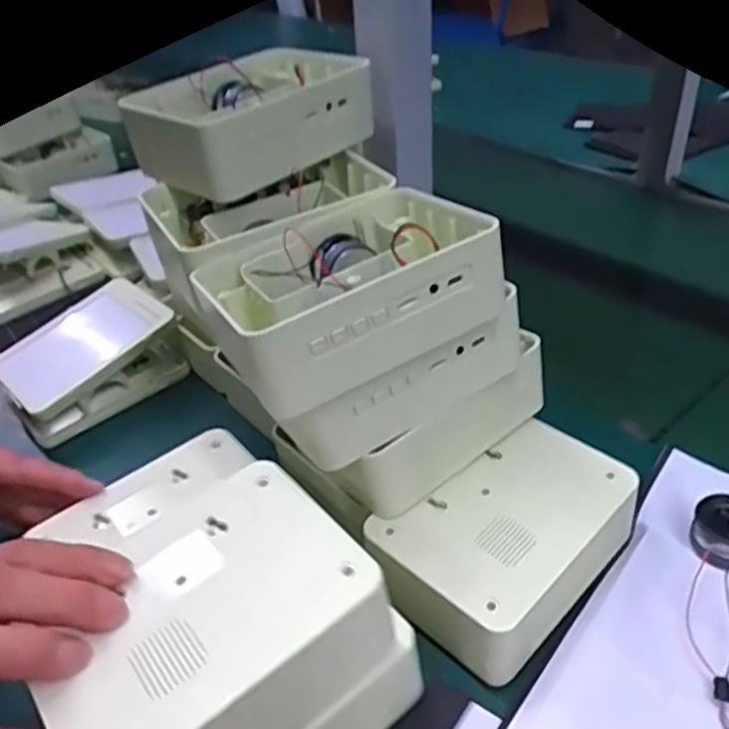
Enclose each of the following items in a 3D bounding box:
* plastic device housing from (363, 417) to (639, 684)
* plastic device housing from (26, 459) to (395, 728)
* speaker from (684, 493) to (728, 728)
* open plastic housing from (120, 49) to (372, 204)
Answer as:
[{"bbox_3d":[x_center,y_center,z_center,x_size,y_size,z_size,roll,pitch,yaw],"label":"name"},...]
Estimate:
[{"bbox_3d":[0.082,0.103,0.408,0.150,0.053,0.094,-32,44,-31],"label":"plastic device housing"},{"bbox_3d":[-0.067,0.120,0.311,0.145,0.055,0.109,-30,43,-29],"label":"plastic device housing"},{"bbox_3d":[0.198,0.131,0.381,0.039,0.022,0.142,13,41,23],"label":"speaker"},{"bbox_3d":[-0.075,-0.162,0.464,0.097,0.055,0.152,25,47,35],"label":"open plastic housing"}]

